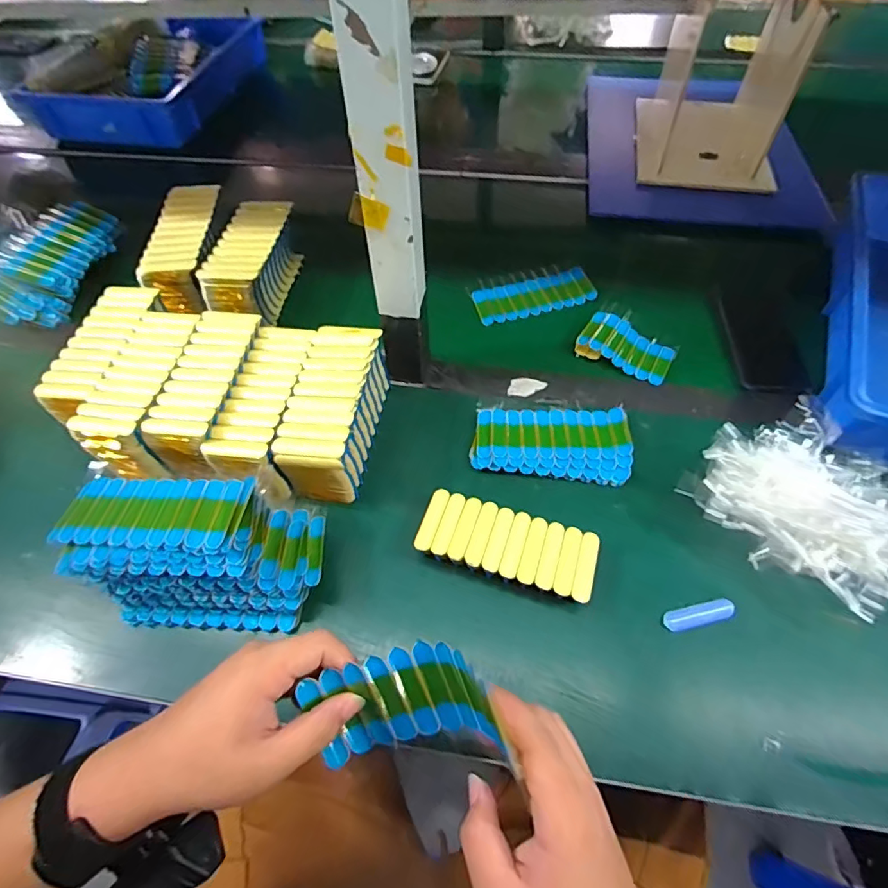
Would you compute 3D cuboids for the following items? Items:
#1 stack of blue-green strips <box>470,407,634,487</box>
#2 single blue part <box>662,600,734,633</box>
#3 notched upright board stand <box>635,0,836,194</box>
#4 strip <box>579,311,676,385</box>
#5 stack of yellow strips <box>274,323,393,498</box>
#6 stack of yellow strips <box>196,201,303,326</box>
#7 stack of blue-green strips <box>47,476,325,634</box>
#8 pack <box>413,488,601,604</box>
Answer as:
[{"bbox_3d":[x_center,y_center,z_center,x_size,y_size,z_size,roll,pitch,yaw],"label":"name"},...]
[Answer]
[{"bbox_3d":[0.108,-0.004,0.521,0.153,0.018,0.081,2,57,3],"label":"stack of blue-green strips"},{"bbox_3d":[0.216,0.145,0.436,0.061,0.006,0.016,-12,57,-6],"label":"single blue part"},{"bbox_3d":[0.412,-0.541,0.762,0.190,0.196,0.257,9,57,7],"label":"notched upright board stand"},{"bbox_3d":[0.212,-0.113,0.594,0.103,0.020,0.057,33,63,21],"label":"strip"},{"bbox_3d":[-0.106,-0.029,0.503,0.069,0.084,0.167,8,57,7],"label":"stack of yellow strips"},{"bbox_3d":[-0.237,-0.227,0.649,0.074,0.080,0.169,4,57,5],"label":"stack of yellow strips"},{"bbox_3d":[-0.206,0.092,0.433,0.199,0.084,0.102,2,56,3],"label":"stack of blue-green strips"},{"bbox_3d":[0.055,0.089,0.456,0.152,0.023,0.064,15,58,12],"label":"pack"}]

